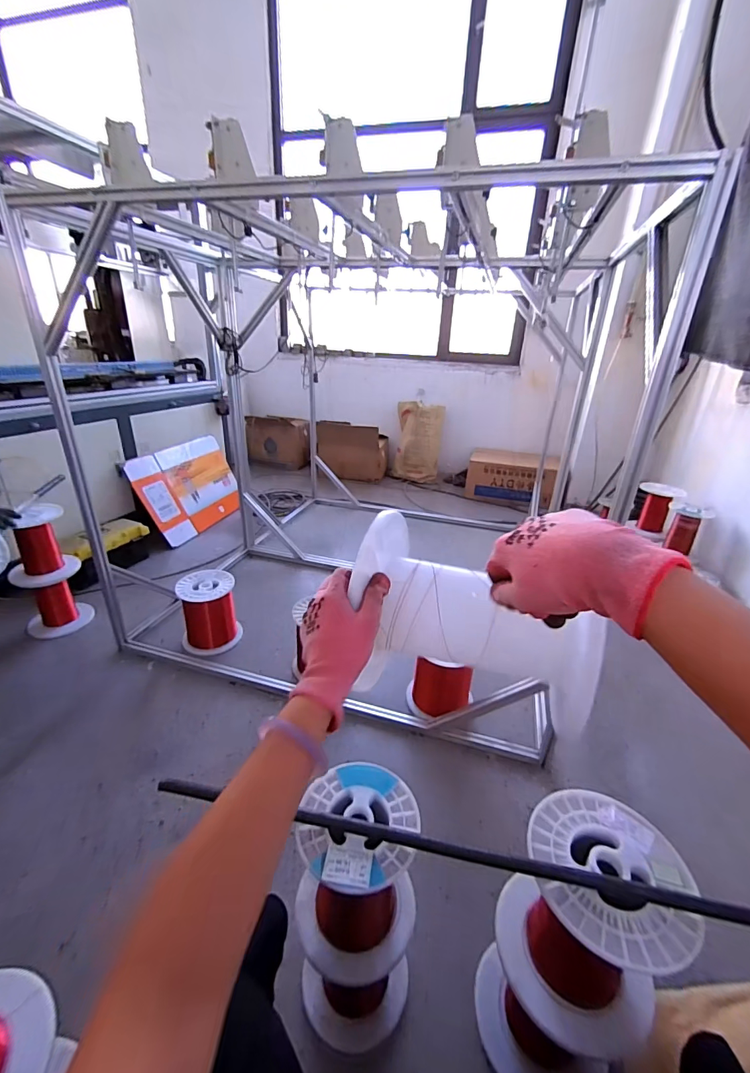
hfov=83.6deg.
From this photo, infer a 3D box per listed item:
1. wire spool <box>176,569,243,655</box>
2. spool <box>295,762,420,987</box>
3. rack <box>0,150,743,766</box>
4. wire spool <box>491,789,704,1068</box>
[{"bbox_3d":[-0.616,0.279,1.562,0.197,0.249,0.178,-7,27,-20],"label":"wire spool"},{"bbox_3d":[-0.027,0.503,0.638,0.170,0.241,0.167,3,25,-1],"label":"spool"},{"bbox_3d":[-0.002,-0.465,1.808,1.560,1.430,1.795,9,25,12],"label":"rack"},{"bbox_3d":[0.301,0.533,0.592,0.195,0.230,0.201,3,25,-1],"label":"wire spool"}]

